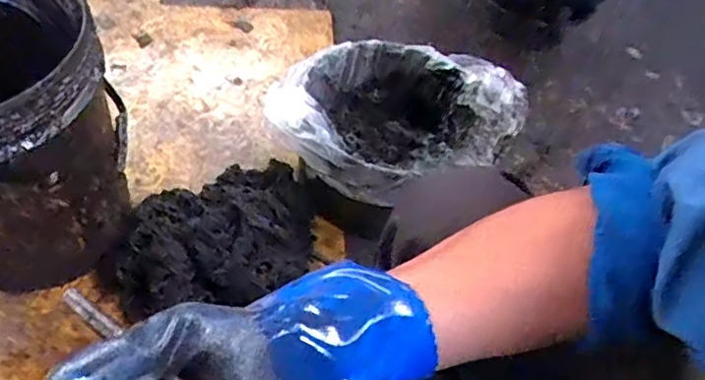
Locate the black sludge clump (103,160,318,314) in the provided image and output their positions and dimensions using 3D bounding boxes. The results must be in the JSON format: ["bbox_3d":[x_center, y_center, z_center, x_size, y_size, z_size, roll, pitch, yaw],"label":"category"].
[{"bbox_3d":[-0.222,0.069,0.967,0.320,0.113,0.274,-4,54,-9],"label":"black sludge clump"}]

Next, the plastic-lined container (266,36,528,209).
[{"bbox_3d":[0.076,-0.109,1.050,0.361,0.168,0.336,3,53,-4],"label":"plastic-lined container"}]

